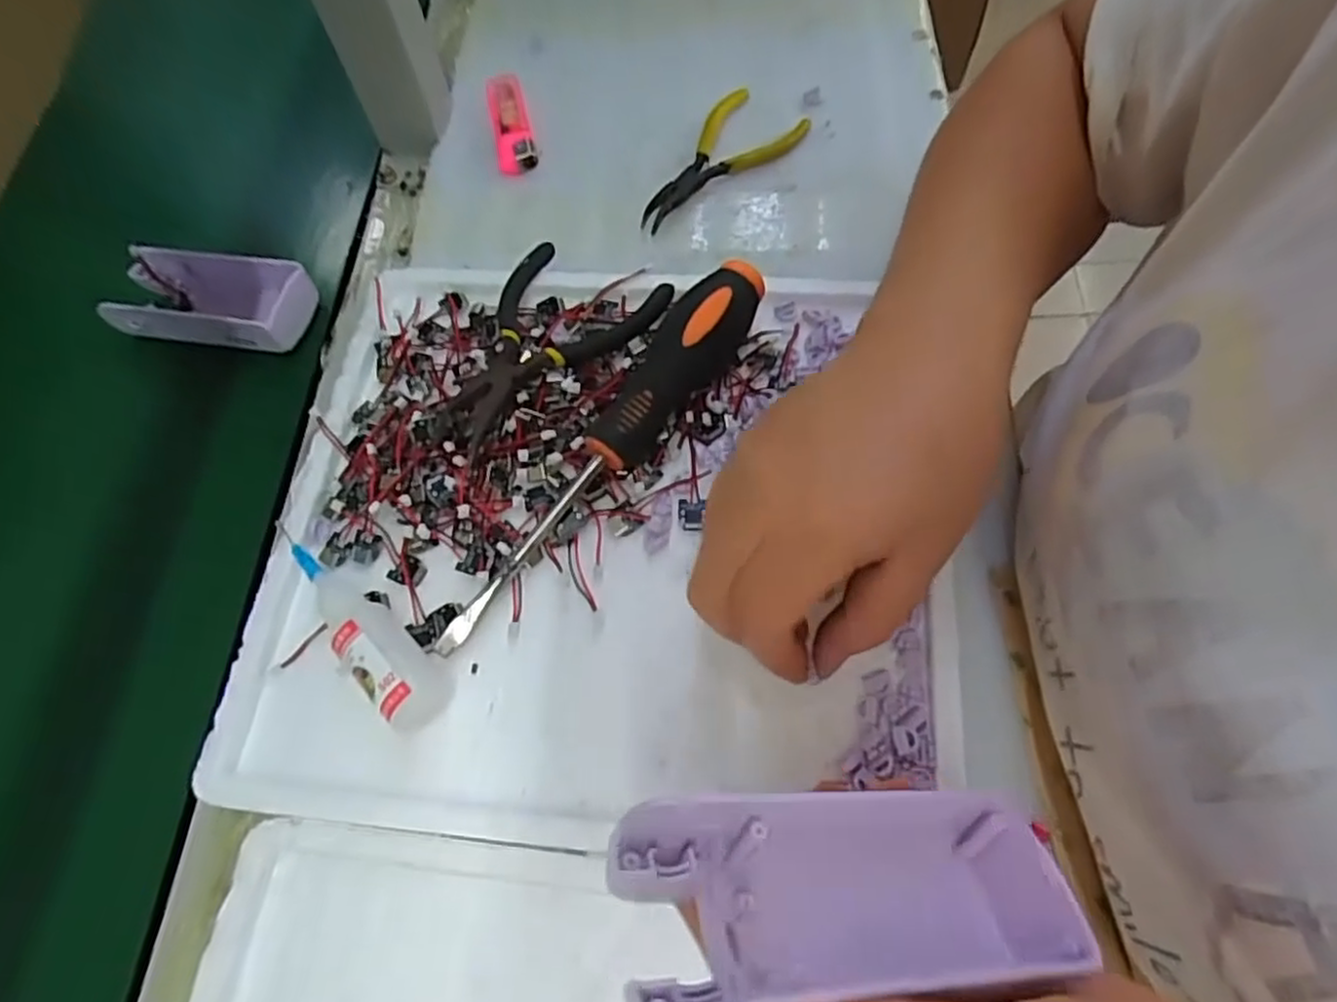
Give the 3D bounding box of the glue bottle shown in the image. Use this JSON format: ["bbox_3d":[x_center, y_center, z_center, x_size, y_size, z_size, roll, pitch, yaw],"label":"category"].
[{"bbox_3d":[-0.122,0.045,0.283,0.096,0.024,0.023,40,73,22],"label":"glue bottle"}]

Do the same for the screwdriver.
[{"bbox_3d":[-0.030,-0.025,0.300,0.031,0.038,0.195,35,71,20],"label":"screwdriver"}]

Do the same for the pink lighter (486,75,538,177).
[{"bbox_3d":[-0.095,-0.228,0.437,0.023,0.014,0.072,-15,63,-2],"label":"pink lighter"}]

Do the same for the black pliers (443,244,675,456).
[{"bbox_3d":[-0.058,-0.070,0.330,0.076,0.017,0.107,28,69,18],"label":"black pliers"}]

